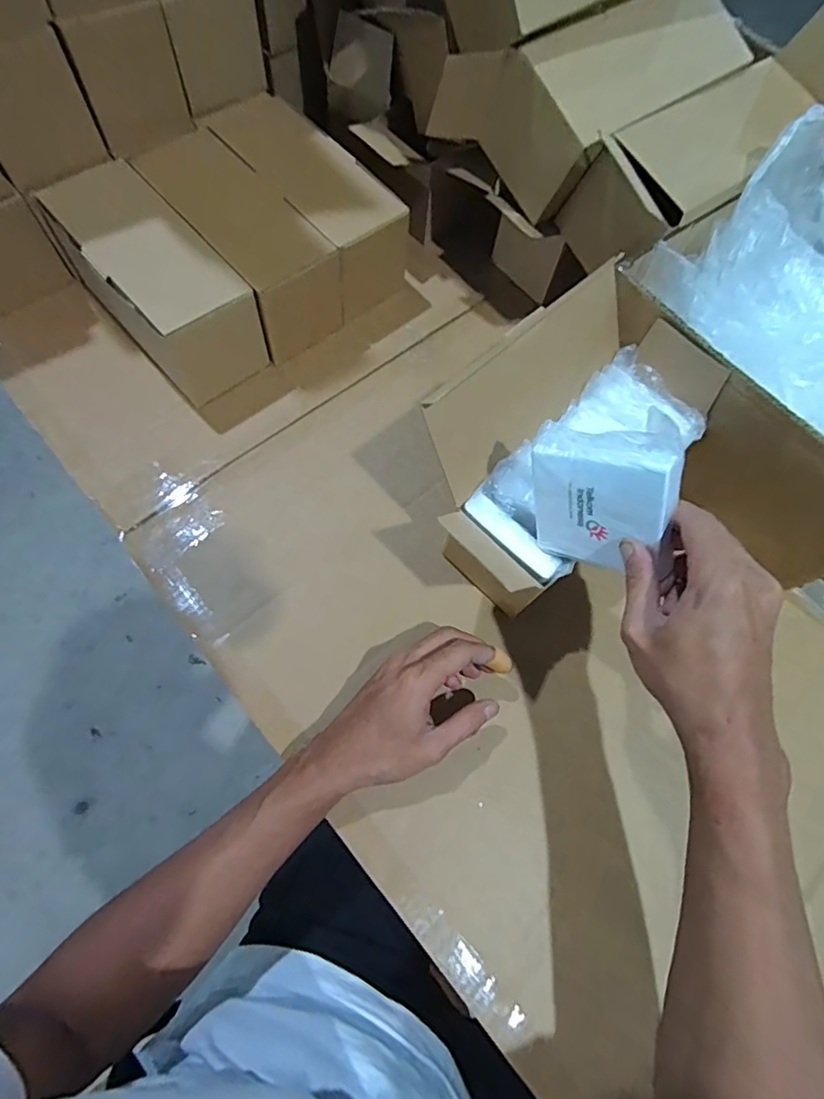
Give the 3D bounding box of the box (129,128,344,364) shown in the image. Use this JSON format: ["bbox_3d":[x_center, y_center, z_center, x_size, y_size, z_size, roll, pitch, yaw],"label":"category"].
[{"bbox_3d":[-0.173,-0.306,0.538,0.100,0.112,0.202,-38,72,-18],"label":"box"}]

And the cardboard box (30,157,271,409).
[{"bbox_3d":[-0.258,-0.270,0.517,0.097,0.108,0.222,-38,72,-19],"label":"cardboard box"}]

